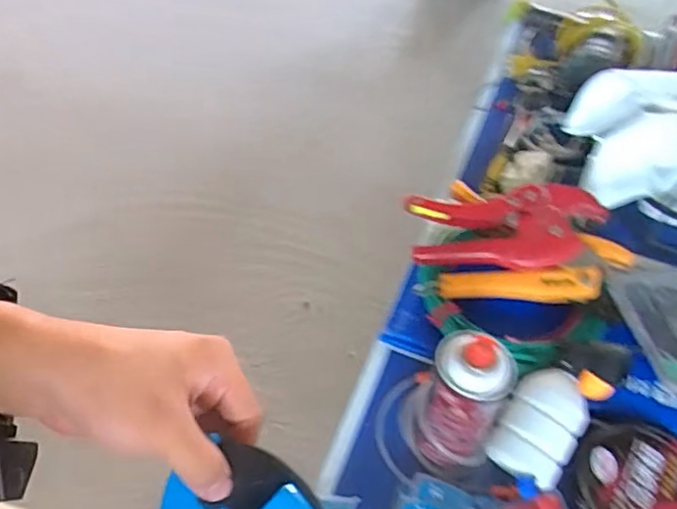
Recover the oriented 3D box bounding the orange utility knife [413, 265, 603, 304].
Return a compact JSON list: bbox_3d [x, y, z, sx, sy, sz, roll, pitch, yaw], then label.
[{"bbox_3d":[0.190,0.034,0.652,0.200,0.030,0.028,1,54,2],"label":"orange utility knife"}]

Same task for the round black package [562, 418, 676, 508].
[{"bbox_3d":[0.287,0.212,0.557,0.123,0.022,0.116,0,54,1],"label":"round black package"}]

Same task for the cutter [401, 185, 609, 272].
[{"bbox_3d":[0.193,-0.032,0.672,0.222,0.038,0.105,2,54,2],"label":"cutter"}]

